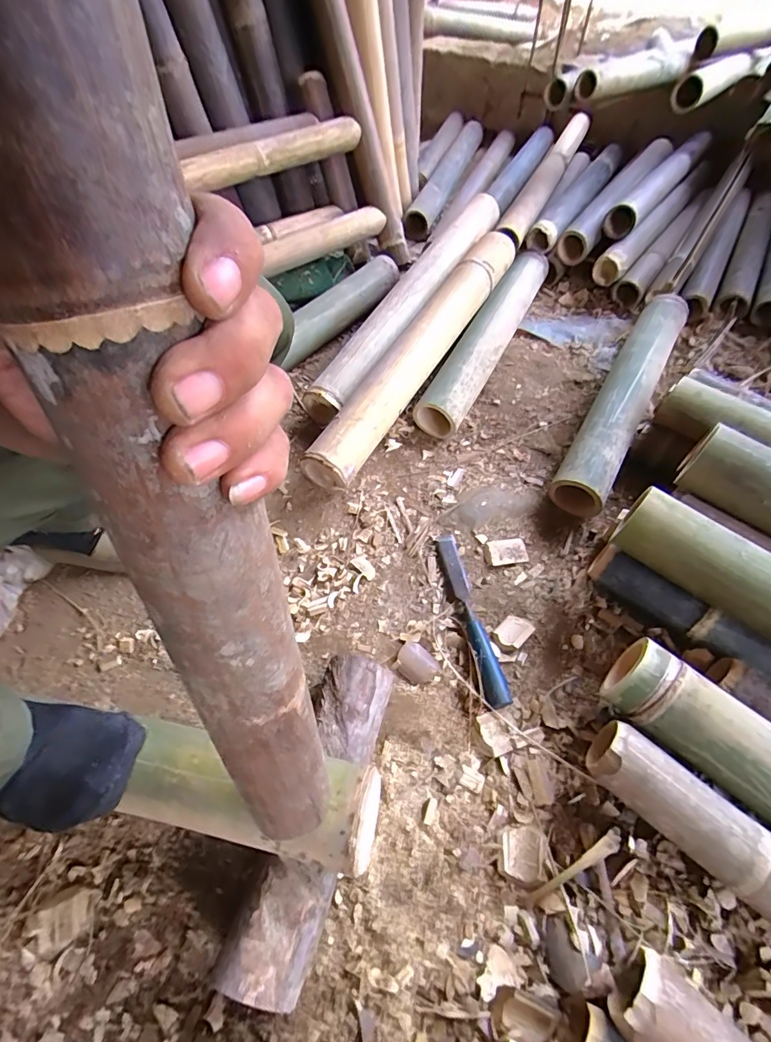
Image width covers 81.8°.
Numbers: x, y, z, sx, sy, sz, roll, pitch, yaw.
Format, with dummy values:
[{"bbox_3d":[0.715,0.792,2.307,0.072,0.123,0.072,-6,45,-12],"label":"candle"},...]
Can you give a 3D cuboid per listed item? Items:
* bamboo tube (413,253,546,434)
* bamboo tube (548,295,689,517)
[{"bbox_3d":[0.191,-0.338,0.812,0.078,0.088,0.475,24,60,17],"label":"bamboo tube"},{"bbox_3d":[0.386,-0.204,0.718,0.074,0.093,0.472,26,61,18],"label":"bamboo tube"}]

